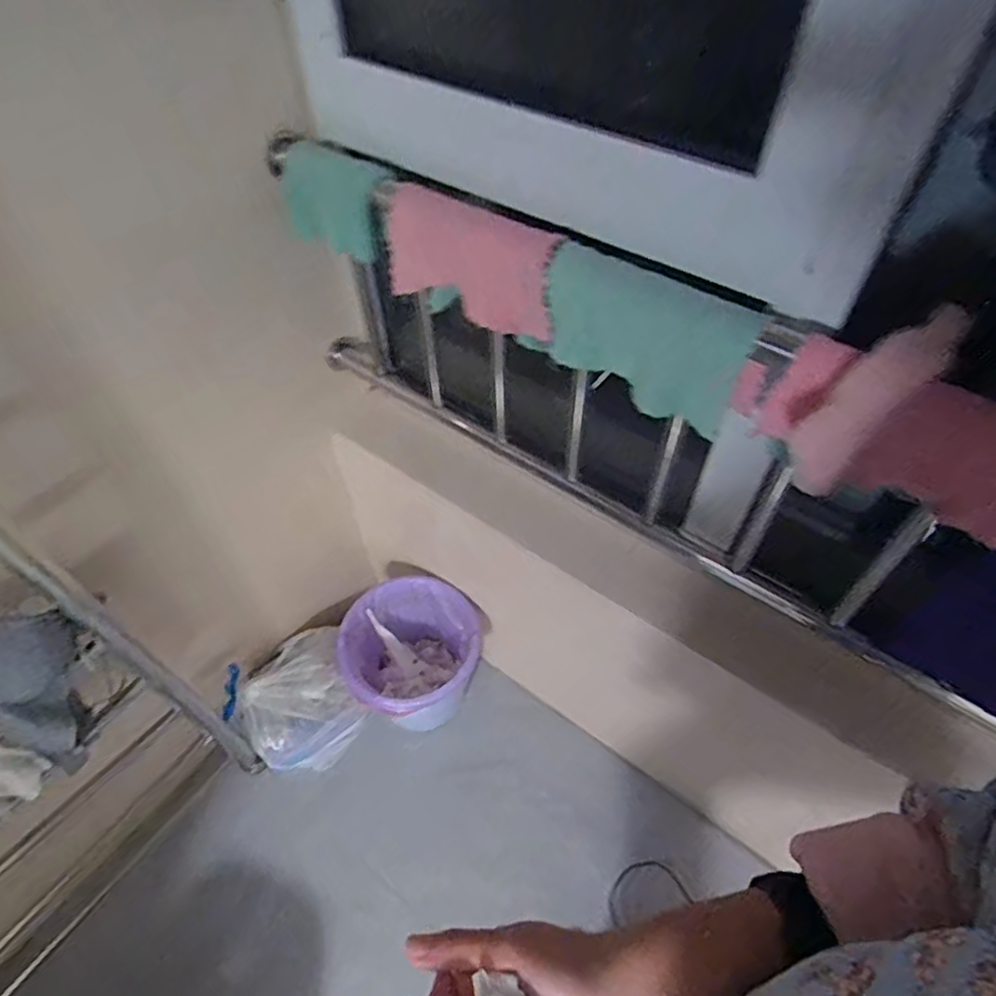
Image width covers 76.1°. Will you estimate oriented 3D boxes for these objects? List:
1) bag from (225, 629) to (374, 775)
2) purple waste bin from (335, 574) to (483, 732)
[{"bbox_3d":[-0.407,0.419,1.317,0.245,0.171,0.227,-35,60,-24],"label":"bag"},{"bbox_3d":[-0.186,0.341,1.341,0.250,0.272,0.261,0,53,0],"label":"purple waste bin"}]

